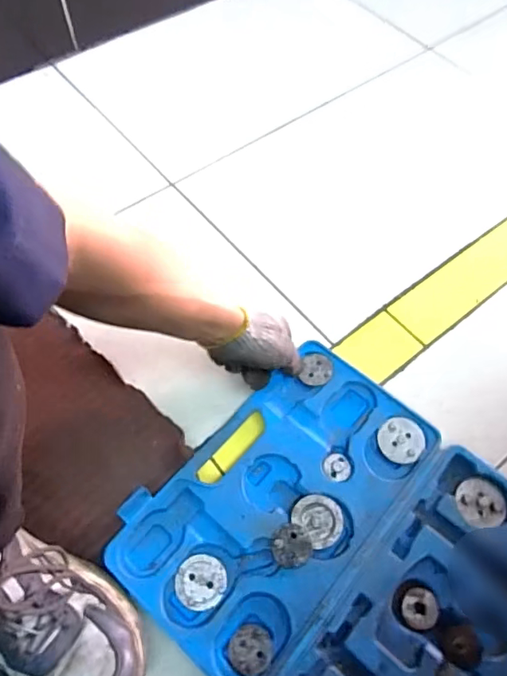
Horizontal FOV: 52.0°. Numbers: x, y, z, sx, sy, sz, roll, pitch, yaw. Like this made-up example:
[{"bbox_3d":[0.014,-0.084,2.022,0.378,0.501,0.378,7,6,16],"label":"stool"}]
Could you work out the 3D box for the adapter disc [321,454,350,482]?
[{"bbox_3d":[0.093,0.143,0.575,0.030,0.004,0.030,0,62,-1],"label":"adapter disc"}]

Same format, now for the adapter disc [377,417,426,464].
[{"bbox_3d":[0.168,0.116,0.592,0.051,0.004,0.053,0,62,-1],"label":"adapter disc"}]

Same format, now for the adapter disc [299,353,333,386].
[{"bbox_3d":[0.078,0.039,0.634,0.036,0.006,0.040,10,60,2],"label":"adapter disc"}]

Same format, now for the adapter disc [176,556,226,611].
[{"bbox_3d":[-0.052,0.240,0.512,0.049,0.004,0.048,-3,62,-3],"label":"adapter disc"}]

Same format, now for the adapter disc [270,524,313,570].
[{"bbox_3d":[0.039,0.210,0.525,0.040,0.008,0.041,2,61,-3],"label":"adapter disc"}]

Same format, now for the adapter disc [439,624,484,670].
[{"bbox_3d":[0.195,0.289,0.485,0.038,0.010,0.033,41,68,19],"label":"adapter disc"}]

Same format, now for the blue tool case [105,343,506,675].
[{"bbox_3d":[0.105,0.219,0.518,0.394,0.037,0.339,39,65,17],"label":"blue tool case"}]

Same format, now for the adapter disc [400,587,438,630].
[{"bbox_3d":[0.160,0.261,0.501,0.034,0.005,0.035,1,62,0],"label":"adapter disc"}]

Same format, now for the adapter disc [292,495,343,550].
[{"bbox_3d":[0.069,0.188,0.541,0.047,0.005,0.052,-37,68,-19],"label":"adapter disc"}]

